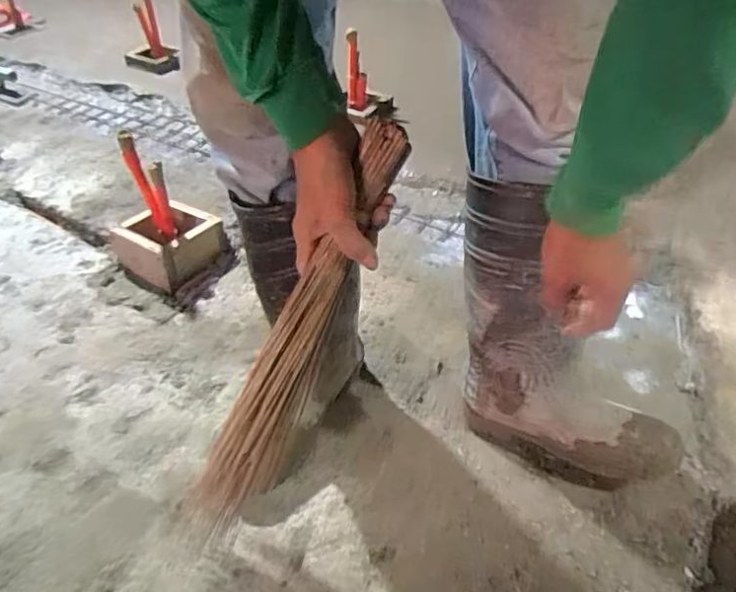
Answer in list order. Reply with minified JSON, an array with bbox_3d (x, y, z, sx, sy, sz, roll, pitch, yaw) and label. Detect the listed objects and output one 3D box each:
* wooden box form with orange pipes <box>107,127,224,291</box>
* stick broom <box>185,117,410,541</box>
[{"bbox_3d":[-0.403,-0.167,1.039,0.185,0.240,0.164,25,47,27],"label":"wooden box form with orange pipes"},{"bbox_3d":[-0.070,0.054,0.538,0.063,0.449,0.044,6,28,-45],"label":"stick broom"}]

